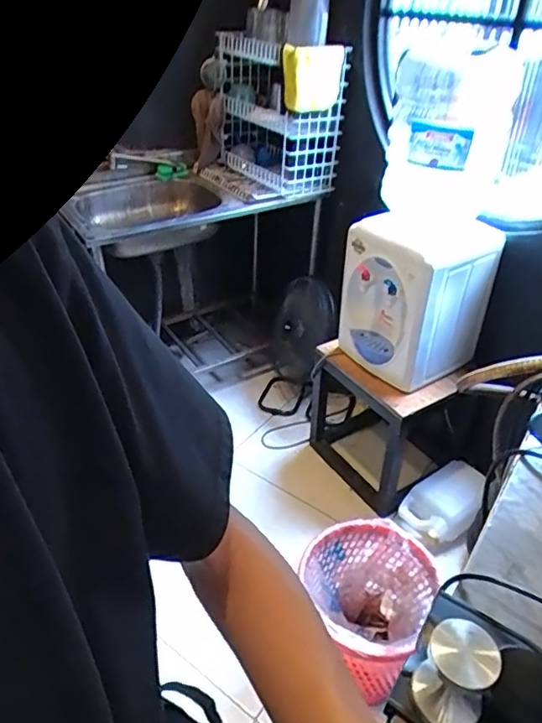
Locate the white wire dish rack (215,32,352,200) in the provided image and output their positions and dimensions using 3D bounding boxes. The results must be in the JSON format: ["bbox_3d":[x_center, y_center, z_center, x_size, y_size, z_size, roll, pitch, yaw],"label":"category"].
[{"bbox_3d":[0.013,-0.810,1.782,0.181,0.432,0.493,-26,44,-31],"label":"white wire dish rack"}]

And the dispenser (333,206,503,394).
[{"bbox_3d":[0.421,-0.197,1.542,0.327,0.454,0.331,-26,44,-32],"label":"dispenser"}]

